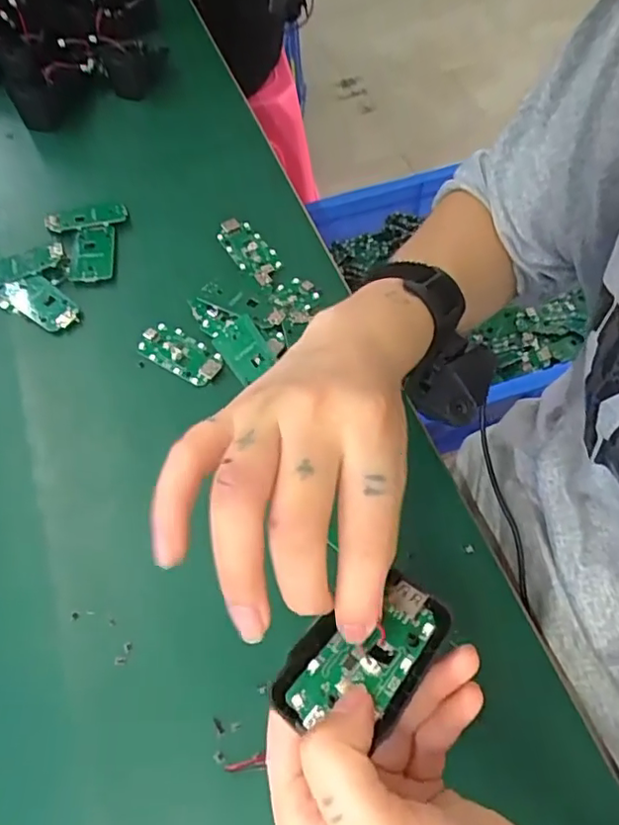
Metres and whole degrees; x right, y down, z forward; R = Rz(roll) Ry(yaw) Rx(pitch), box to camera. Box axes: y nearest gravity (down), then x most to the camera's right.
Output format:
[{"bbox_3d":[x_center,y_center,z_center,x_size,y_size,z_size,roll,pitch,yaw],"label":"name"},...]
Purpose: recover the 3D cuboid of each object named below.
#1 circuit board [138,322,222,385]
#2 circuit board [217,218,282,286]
[{"bbox_3d":[-0.092,-0.043,0.409,0.063,0.004,0.031,31,67,17],"label":"circuit board"},{"bbox_3d":[-0.045,-0.128,0.457,0.030,0.010,0.070,-31,65,-14],"label":"circuit board"}]

